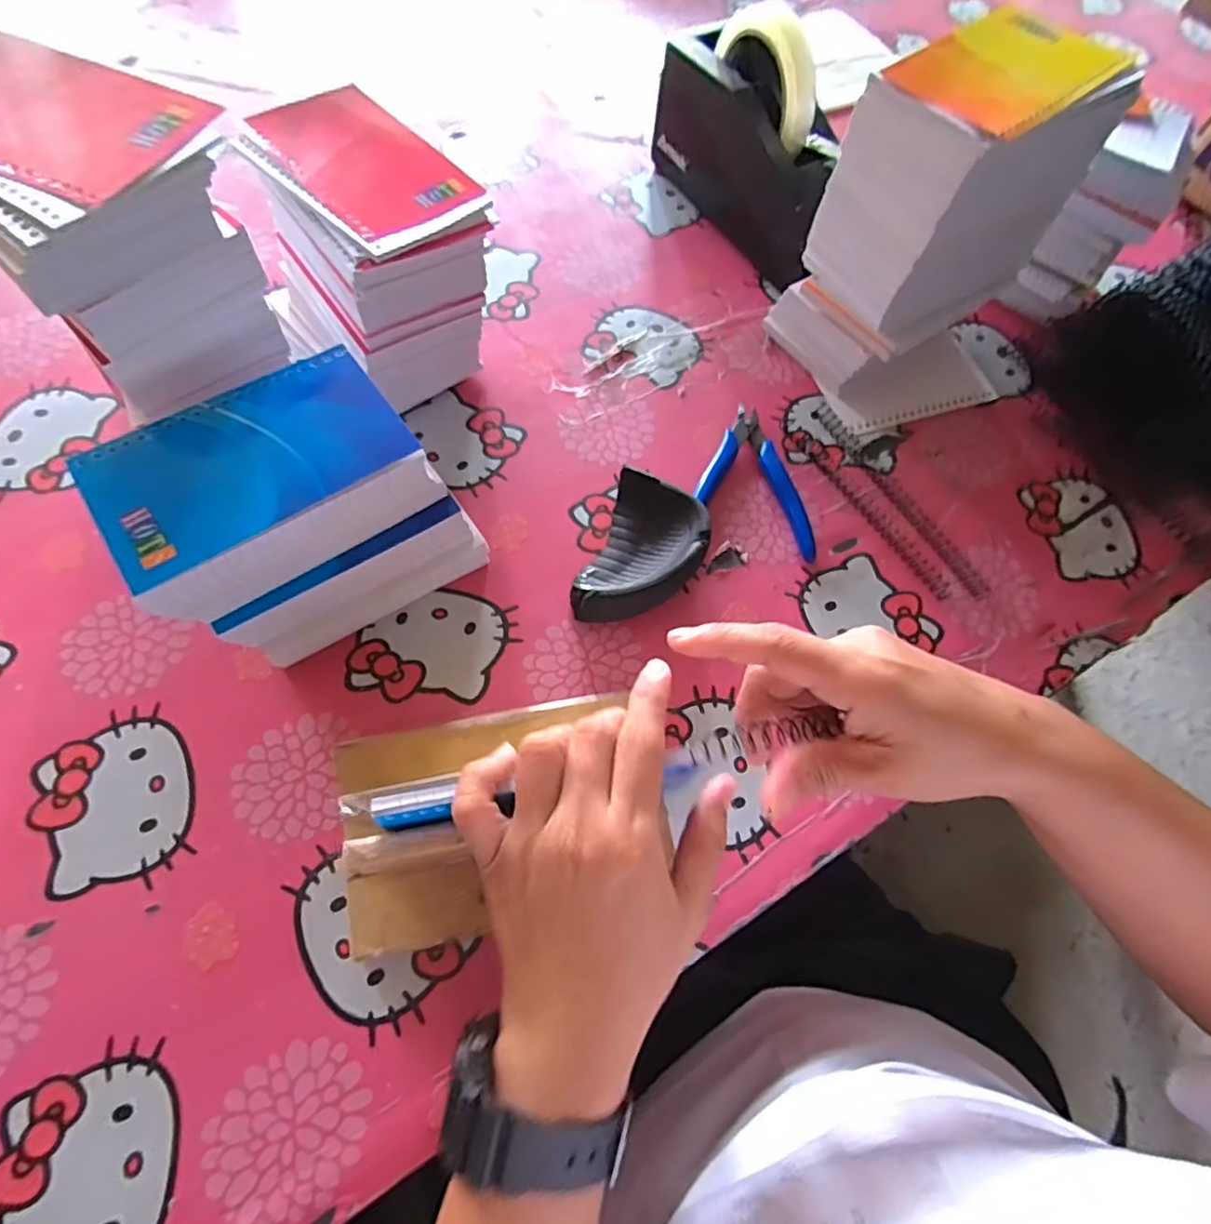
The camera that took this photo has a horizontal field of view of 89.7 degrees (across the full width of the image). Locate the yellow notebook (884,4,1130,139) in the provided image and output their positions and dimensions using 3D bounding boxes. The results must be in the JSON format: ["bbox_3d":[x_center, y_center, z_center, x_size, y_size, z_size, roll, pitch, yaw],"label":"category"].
[{"bbox_3d":[0.217,-0.292,0.325,0.127,0.010,0.083,-37,72,-18],"label":"yellow notebook"}]

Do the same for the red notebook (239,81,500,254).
[{"bbox_3d":[-0.141,-0.255,0.348,0.134,0.009,0.084,43,70,15],"label":"red notebook"}]

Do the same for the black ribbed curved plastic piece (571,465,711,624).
[{"bbox_3d":[0.024,-0.033,0.369,0.064,0.031,0.095,21,66,6],"label":"black ribbed curved plastic piece"}]

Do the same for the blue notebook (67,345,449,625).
[{"bbox_3d":[-0.159,-0.061,0.291,0.129,0.045,0.080,-35,72,-17],"label":"blue notebook"}]

